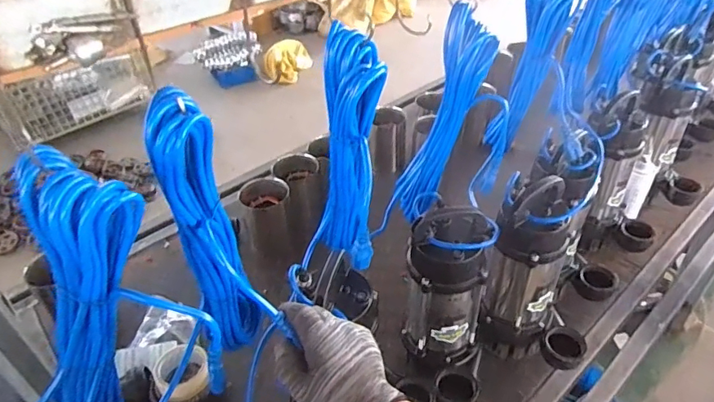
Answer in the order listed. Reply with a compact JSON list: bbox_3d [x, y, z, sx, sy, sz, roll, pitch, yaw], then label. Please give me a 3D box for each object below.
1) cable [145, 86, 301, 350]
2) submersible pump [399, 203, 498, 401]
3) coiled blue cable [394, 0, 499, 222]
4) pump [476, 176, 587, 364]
[{"bbox_3d":[-0.161,0.044,0.555,0.047,0.346,0.091,17,45,23],"label":"cable"},{"bbox_3d":[0.148,0.189,0.831,0.139,0.357,0.163,7,40,13],"label":"submersible pump"},{"bbox_3d":[0.132,-0.127,0.765,0.131,0.328,0.047,-10,40,-7],"label":"coiled blue cable"},{"bbox_3d":[0.326,0.143,0.870,0.180,0.353,0.144,7,40,13],"label":"pump"}]

